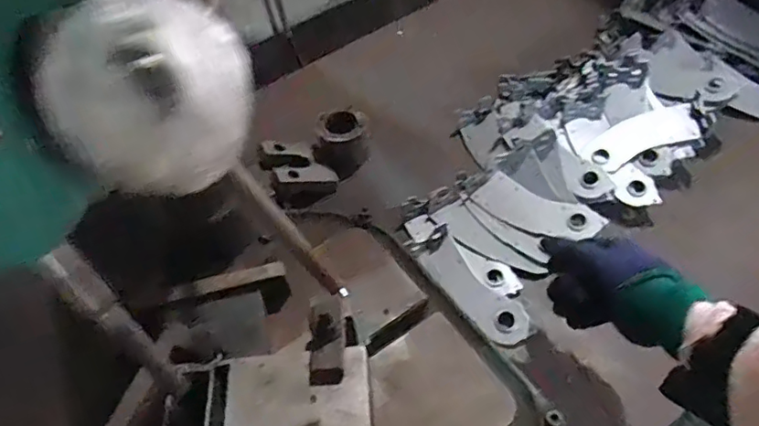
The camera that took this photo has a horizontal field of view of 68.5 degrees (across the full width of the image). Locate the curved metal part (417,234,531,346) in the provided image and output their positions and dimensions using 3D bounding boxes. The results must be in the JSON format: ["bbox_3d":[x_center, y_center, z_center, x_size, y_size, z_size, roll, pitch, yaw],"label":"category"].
[{"bbox_3d":[0.121,0.100,0.708,0.054,0.009,0.161,-42,61,-3],"label":"curved metal part"}]

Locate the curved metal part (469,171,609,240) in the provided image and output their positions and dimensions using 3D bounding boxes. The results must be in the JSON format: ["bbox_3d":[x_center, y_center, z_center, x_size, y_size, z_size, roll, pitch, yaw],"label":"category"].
[{"bbox_3d":[0.211,-0.003,0.761,0.172,0.010,0.067,25,71,31],"label":"curved metal part"}]

